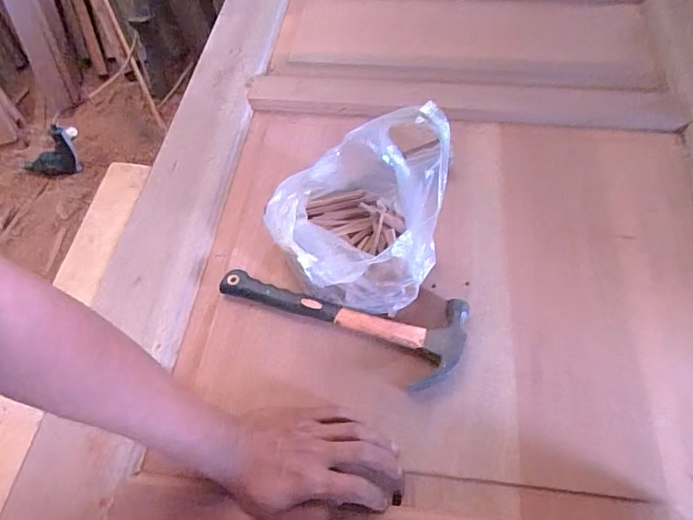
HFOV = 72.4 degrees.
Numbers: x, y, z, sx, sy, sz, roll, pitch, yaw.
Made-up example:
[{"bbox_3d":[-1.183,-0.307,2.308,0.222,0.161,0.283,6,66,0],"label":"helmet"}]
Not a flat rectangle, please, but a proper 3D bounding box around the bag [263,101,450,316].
[{"bbox_3d":[0.007,-0.044,0.472,0.164,0.192,0.162,-18,58,-10],"label":"bag"}]

